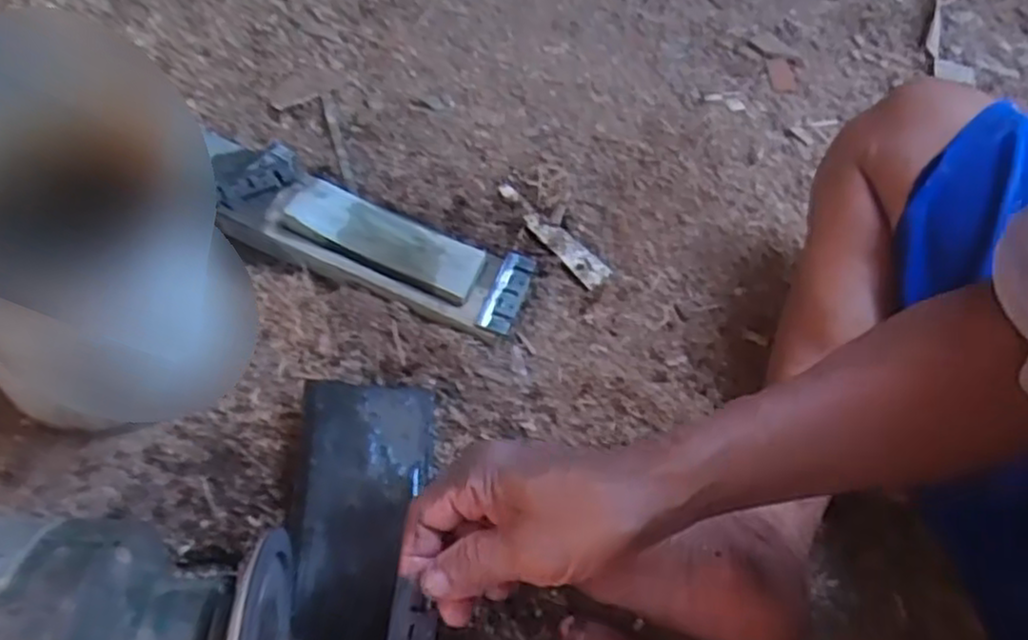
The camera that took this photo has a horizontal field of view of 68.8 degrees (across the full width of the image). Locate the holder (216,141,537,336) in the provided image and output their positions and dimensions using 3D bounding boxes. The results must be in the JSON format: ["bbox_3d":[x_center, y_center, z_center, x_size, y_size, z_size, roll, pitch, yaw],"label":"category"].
[{"bbox_3d":[-0.122,-0.073,0.678,0.287,0.052,0.097,22,59,9],"label":"holder"}]

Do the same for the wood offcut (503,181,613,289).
[{"bbox_3d":[0.036,-0.085,0.729,0.027,0.011,0.147,-32,65,-22],"label":"wood offcut"}]

